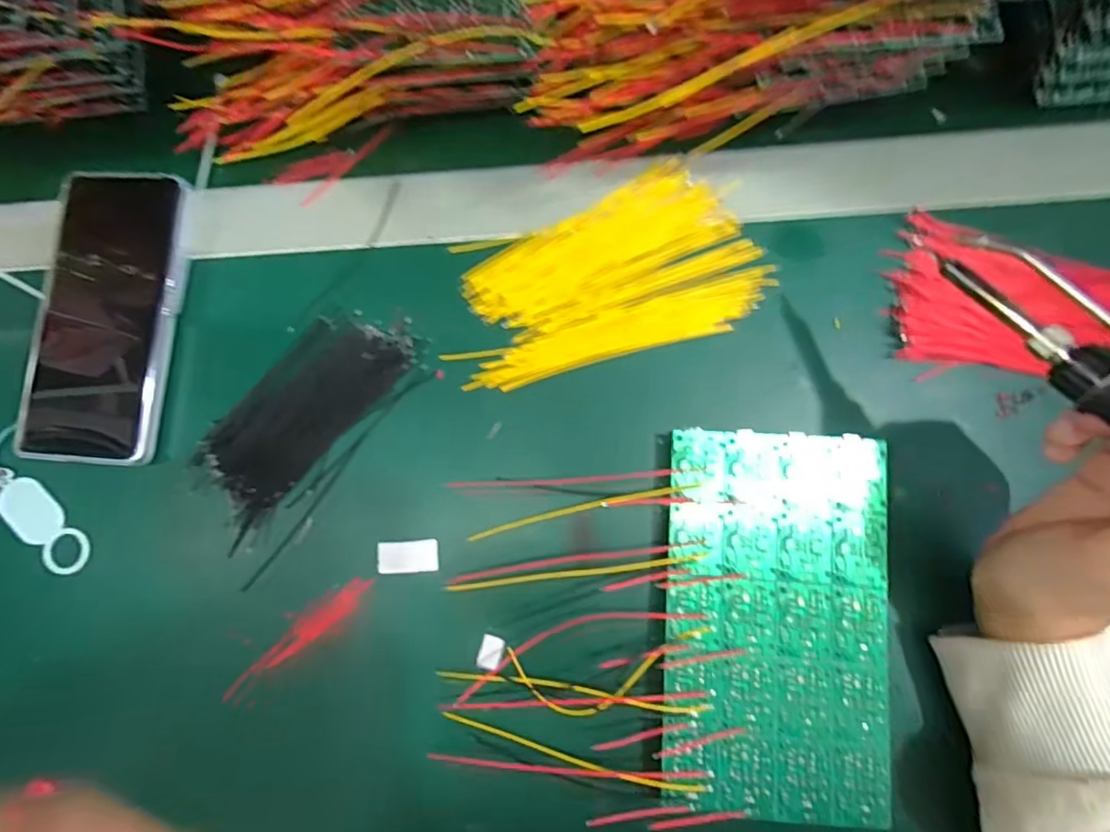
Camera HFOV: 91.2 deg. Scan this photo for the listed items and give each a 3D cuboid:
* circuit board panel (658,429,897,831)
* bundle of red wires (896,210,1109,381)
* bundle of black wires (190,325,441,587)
[{"bbox_3d":[0.106,0.096,0.263,0.102,0.015,0.172,3,82,3],"label":"circuit board panel"},{"bbox_3d":[0.243,-0.060,0.278,0.126,0.016,0.077,9,83,4],"label":"bundle of red wires"},{"bbox_3d":[-0.134,0.005,0.288,0.070,0.011,0.135,41,86,7],"label":"bundle of black wires"}]

